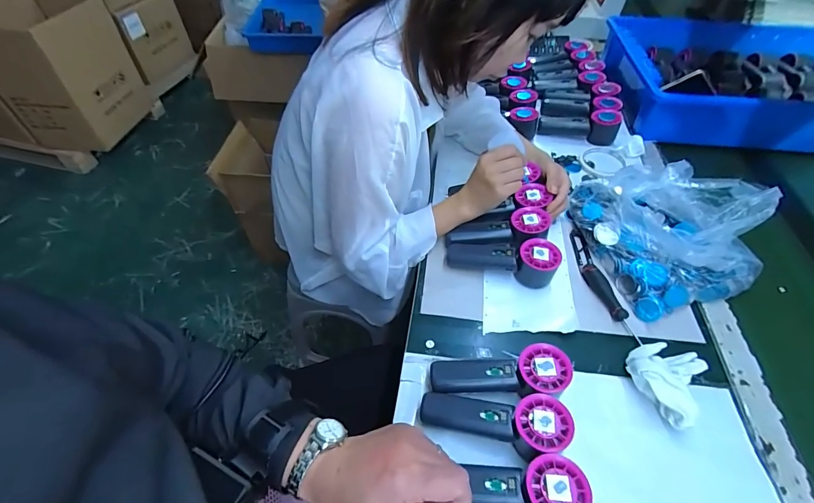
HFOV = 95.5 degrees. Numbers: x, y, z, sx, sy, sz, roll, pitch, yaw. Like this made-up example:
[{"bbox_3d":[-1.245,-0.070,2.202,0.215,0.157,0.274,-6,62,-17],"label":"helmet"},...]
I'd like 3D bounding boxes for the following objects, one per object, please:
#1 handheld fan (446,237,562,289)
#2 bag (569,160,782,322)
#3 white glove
[{"bbox_3d":[0.140,0.008,0.550,0.154,0.056,0.048,13,52,9],"label":"handheld fan"},{"bbox_3d":[0.391,-0.045,0.558,0.206,0.105,0.252,-10,52,-10],"label":"bag"},{"bbox_3d":[0.318,0.146,0.439,0.095,0.040,0.088,1,51,-1],"label":"white glove"}]

